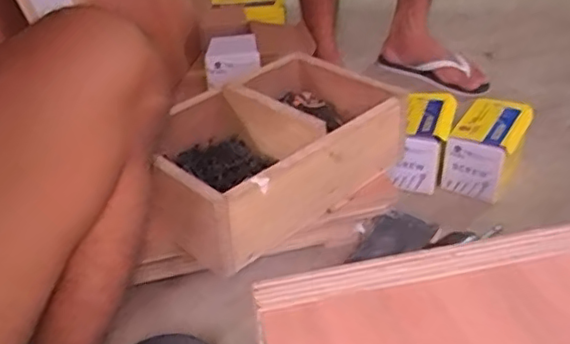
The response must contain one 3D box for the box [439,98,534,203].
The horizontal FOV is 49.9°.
[{"bbox_3d":[0.335,-0.037,1.009,0.102,0.106,0.148,20,41,30],"label":"box"}]

